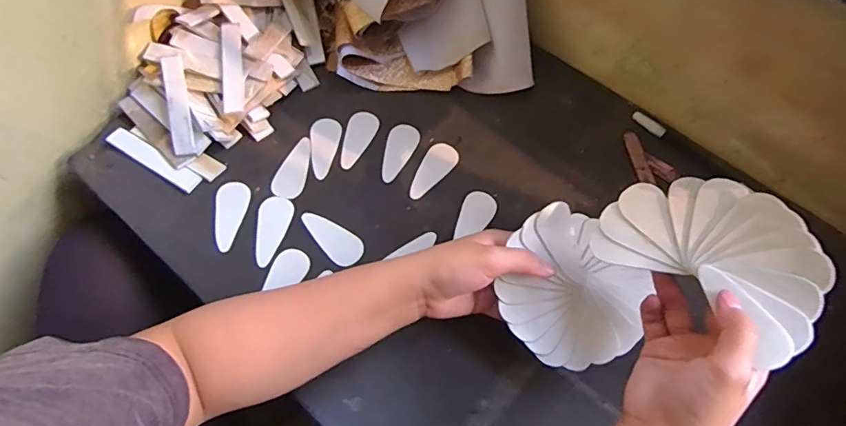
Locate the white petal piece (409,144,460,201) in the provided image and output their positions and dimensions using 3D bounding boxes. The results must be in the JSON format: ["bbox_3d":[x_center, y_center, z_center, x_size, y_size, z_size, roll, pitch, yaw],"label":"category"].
[{"bbox_3d":[0.010,-0.043,0.499,0.031,0.004,0.071,31,70,12],"label":"white petal piece"}]

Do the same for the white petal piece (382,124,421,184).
[{"bbox_3d":[-0.027,-0.064,0.509,0.031,0.004,0.071,22,68,9],"label":"white petal piece"}]

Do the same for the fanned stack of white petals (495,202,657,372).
[{"bbox_3d":[0.117,0.066,0.388,0.104,0.056,0.122,-42,73,-17],"label":"fanned stack of white petals"}]

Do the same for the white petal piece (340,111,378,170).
[{"bbox_3d":[-0.069,-0.078,0.513,0.031,0.004,0.069,15,67,6],"label":"white petal piece"}]

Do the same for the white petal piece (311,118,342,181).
[{"bbox_3d":[-0.106,-0.069,0.509,0.031,0.004,0.069,10,67,3],"label":"white petal piece"}]

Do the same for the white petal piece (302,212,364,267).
[{"bbox_3d":[-0.088,0.022,0.466,0.071,0.004,0.032,40,72,15],"label":"white petal piece"}]

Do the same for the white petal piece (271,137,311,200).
[{"bbox_3d":[-0.132,-0.047,0.501,0.031,0.004,0.070,14,67,5],"label":"white petal piece"}]

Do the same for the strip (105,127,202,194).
[{"bbox_3d":[-0.273,-0.054,0.490,0.107,0.011,0.021,30,70,12],"label":"strip"}]

